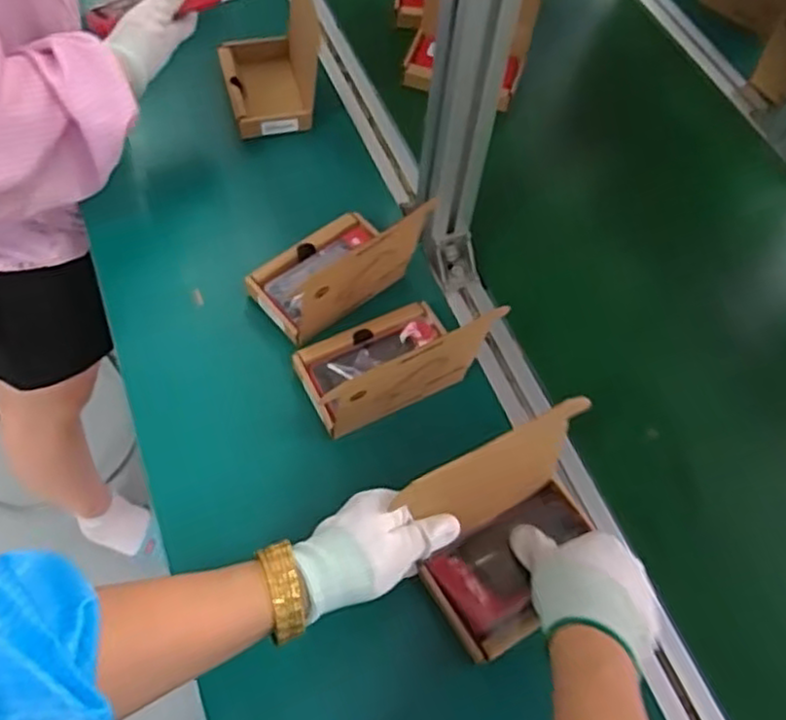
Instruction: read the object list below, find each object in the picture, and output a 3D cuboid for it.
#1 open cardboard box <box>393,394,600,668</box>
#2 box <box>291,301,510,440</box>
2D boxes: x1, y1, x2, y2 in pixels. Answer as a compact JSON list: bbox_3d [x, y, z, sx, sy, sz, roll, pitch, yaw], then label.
[{"bbox_3d":[0.094,0.122,0.509,0.140,0.118,0.112,-29,66,-18],"label":"open cardboard box"},{"bbox_3d":[-0.005,-0.015,0.575,0.138,0.117,0.094,-23,65,-16],"label":"box"}]

